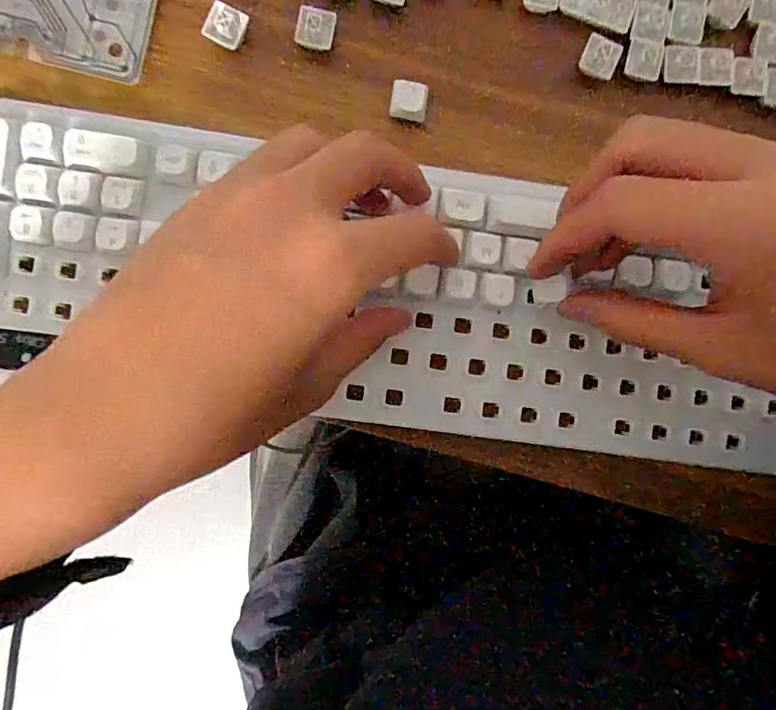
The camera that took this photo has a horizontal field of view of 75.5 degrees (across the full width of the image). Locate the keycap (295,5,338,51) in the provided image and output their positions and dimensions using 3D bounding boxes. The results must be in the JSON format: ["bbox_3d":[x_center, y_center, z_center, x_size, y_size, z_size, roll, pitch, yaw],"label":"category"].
[{"bbox_3d":[-0.035,-0.157,0.241,0.018,0.005,0.018,10,106,-10],"label":"keycap"}]

